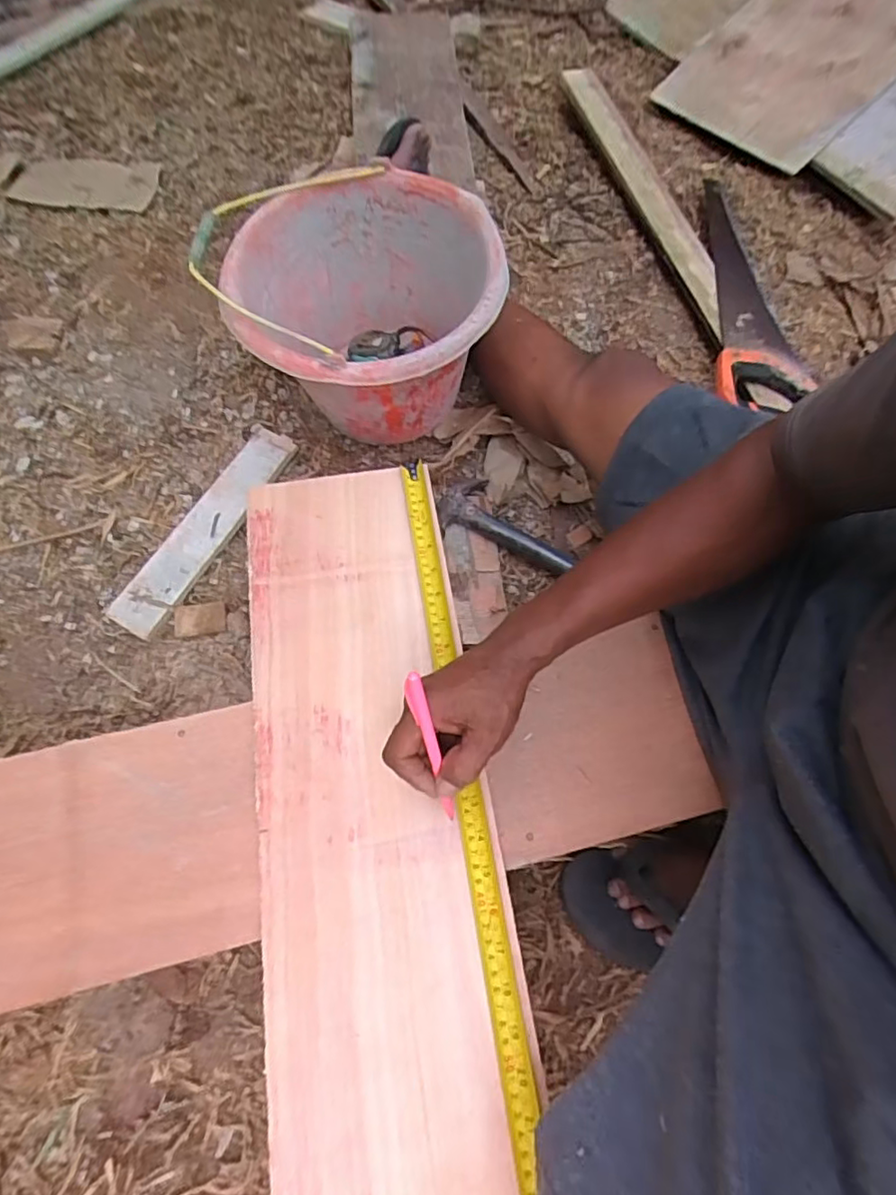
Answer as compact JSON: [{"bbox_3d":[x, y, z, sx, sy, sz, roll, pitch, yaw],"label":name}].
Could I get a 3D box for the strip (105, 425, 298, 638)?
[{"bbox_3d":[-0.290,-0.088,0.732,0.061,0.021,0.295,25,67,12],"label":"strip"}]

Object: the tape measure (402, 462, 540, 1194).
[{"bbox_3d":[0.018,0.167,0.480,0.023,0.010,0.671,-8,65,-3],"label":"tape measure"}]

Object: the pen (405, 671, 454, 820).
[{"bbox_3d":[-0.011,0.113,0.434,0.011,0.142,0.010,-18,33,-8],"label":"pen"}]

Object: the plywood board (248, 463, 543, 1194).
[{"bbox_3d":[-0.059,0.174,0.478,0.184,0.016,0.662,-9,65,-3],"label":"plywood board"}]

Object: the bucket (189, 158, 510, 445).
[{"bbox_3d":[-0.090,-0.313,0.728,0.296,0.210,0.304,0,64,1],"label":"bucket"}]

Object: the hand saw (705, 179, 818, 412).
[{"bbox_3d":[0.446,-0.466,0.898,0.114,0.024,0.535,13,58,-2],"label":"hand saw"}]

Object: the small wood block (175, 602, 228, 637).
[{"bbox_3d":[-0.285,0.023,0.693,0.060,0.012,0.038,-5,64,-2],"label":"small wood block"}]

